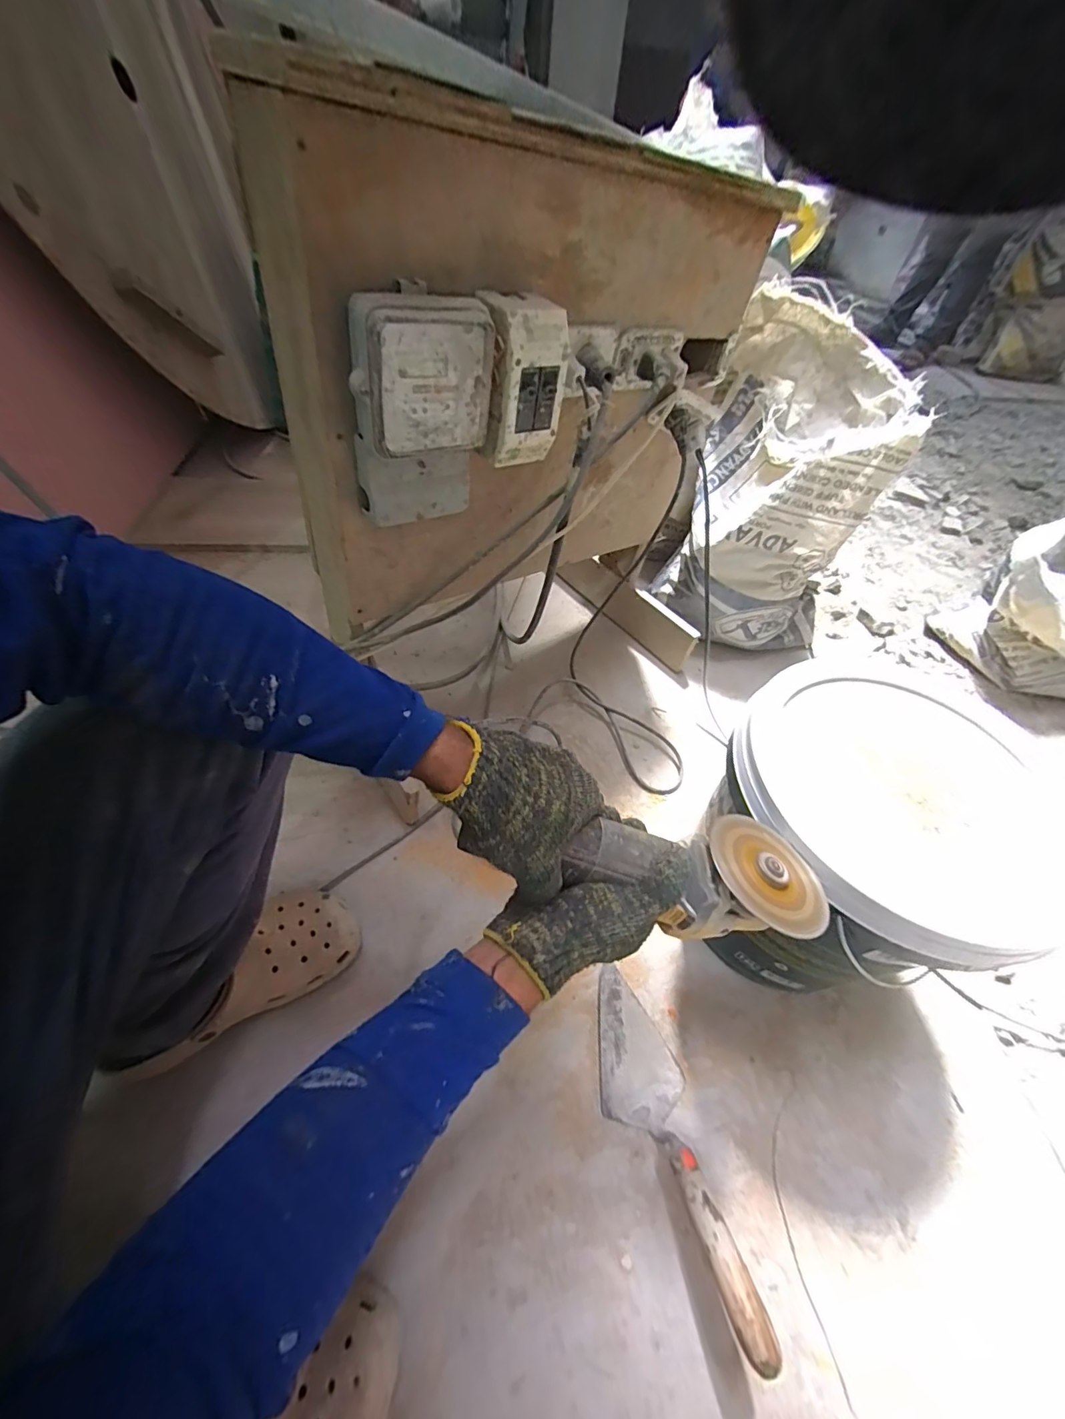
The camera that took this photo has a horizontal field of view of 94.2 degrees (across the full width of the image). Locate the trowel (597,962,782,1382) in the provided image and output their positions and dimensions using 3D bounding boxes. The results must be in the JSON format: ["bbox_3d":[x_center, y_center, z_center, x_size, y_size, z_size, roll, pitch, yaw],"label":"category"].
[{"bbox_3d":[0.136,0.437,0.516,0.095,0.072,0.318,-8,30,-13],"label":"trowel"}]

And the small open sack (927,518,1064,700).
[{"bbox_3d":[1.099,-0.196,1.019,0.294,0.298,0.272,-13,54,-16],"label":"small open sack"}]

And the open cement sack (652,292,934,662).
[{"bbox_3d":[0.446,-0.383,0.899,0.330,0.455,0.339,23,52,12],"label":"open cement sack"}]

